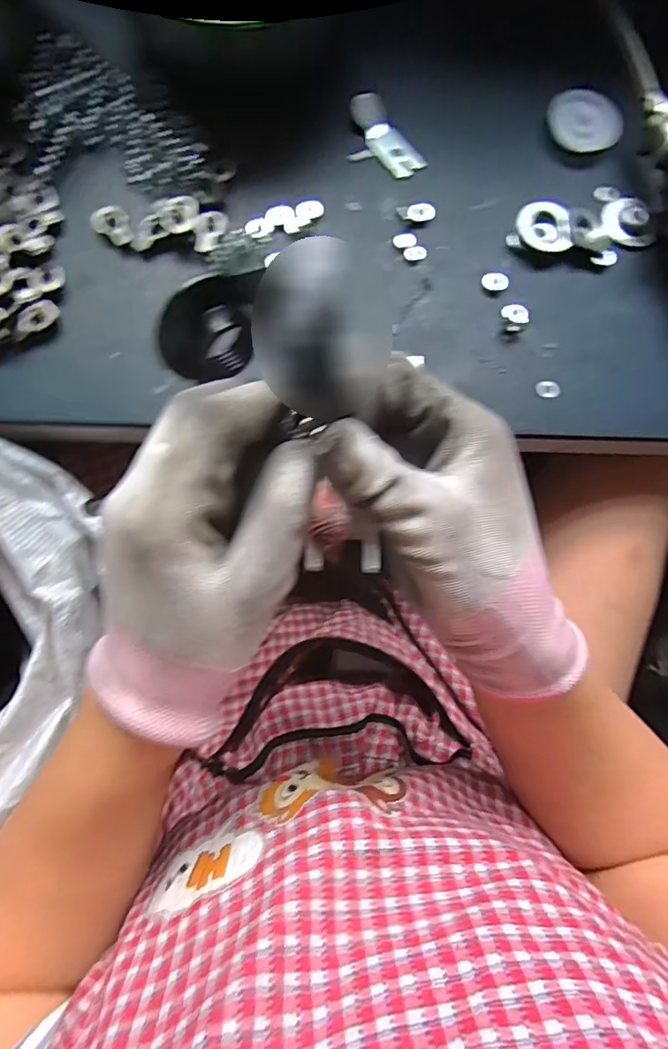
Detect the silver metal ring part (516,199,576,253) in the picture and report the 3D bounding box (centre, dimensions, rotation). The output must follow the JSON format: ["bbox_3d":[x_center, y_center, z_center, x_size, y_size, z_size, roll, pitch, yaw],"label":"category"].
[{"bbox_3d":[0.151,-0.213,0.363,0.040,0.007,0.040,1,81,-4],"label":"silver metal ring part"}]

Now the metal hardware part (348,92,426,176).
[{"bbox_3d":[0.032,-0.276,0.364,0.040,0.011,0.064,-35,88,-6],"label":"metal hardware part"}]

